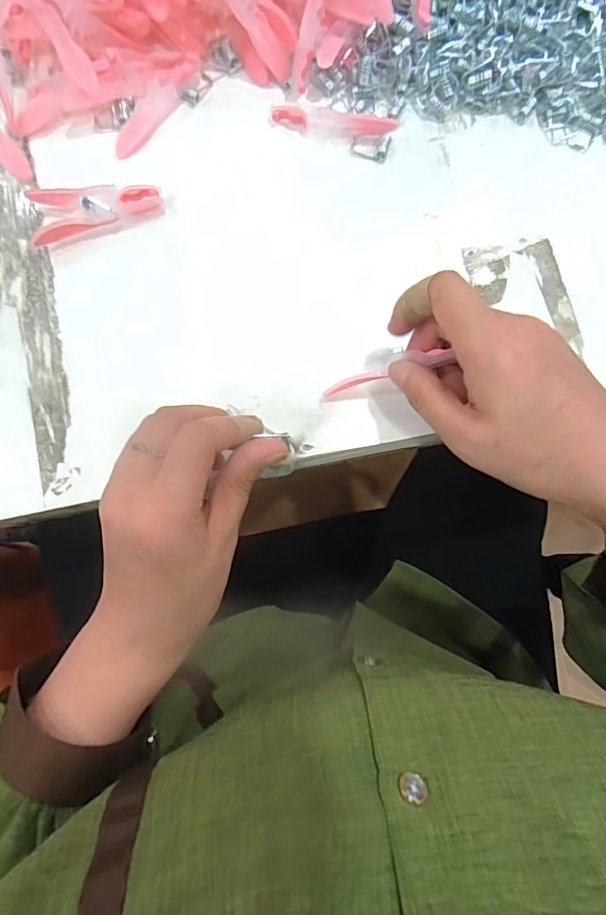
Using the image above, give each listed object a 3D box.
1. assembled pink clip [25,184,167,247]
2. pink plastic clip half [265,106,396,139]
[{"bbox_3d":[-0.125,-0.152,0.292,0.079,0.012,0.040,-8,80,-2],"label":"assembled pink clip"},{"bbox_3d":[0.019,-0.209,0.305,0.078,0.009,0.013,4,80,0],"label":"pink plastic clip half"}]

